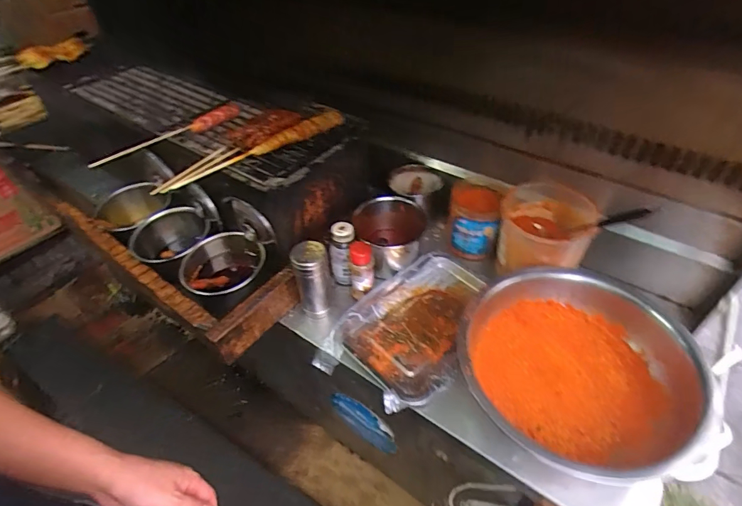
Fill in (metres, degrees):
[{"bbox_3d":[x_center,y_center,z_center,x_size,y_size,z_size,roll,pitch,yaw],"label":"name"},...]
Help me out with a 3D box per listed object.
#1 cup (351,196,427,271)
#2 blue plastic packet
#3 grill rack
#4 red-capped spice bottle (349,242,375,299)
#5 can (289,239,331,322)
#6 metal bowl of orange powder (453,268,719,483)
[{"bbox_3d":[0.039,-0.041,0.878,0.153,0.088,0.143,-1,45,1],"label":"cup"},{"bbox_3d":[-0.023,0.411,1.008,0.191,0.177,0.011,27,52,25],"label":"blue plastic packet"},{"bbox_3d":[-0.399,-0.299,0.892,0.734,0.035,0.264,20,49,20],"label":"grill rack"},{"bbox_3d":[-0.019,0.033,0.806,0.046,0.110,0.046,-10,46,-8],"label":"red-capped spice bottle"},{"bbox_3d":[-0.109,0.054,0.779,0.065,0.153,0.062,-9,46,-7],"label":"can"},{"bbox_3d":[0.298,0.181,0.656,0.315,0.103,0.313,-1,45,1],"label":"metal bowl of orange powder"}]

